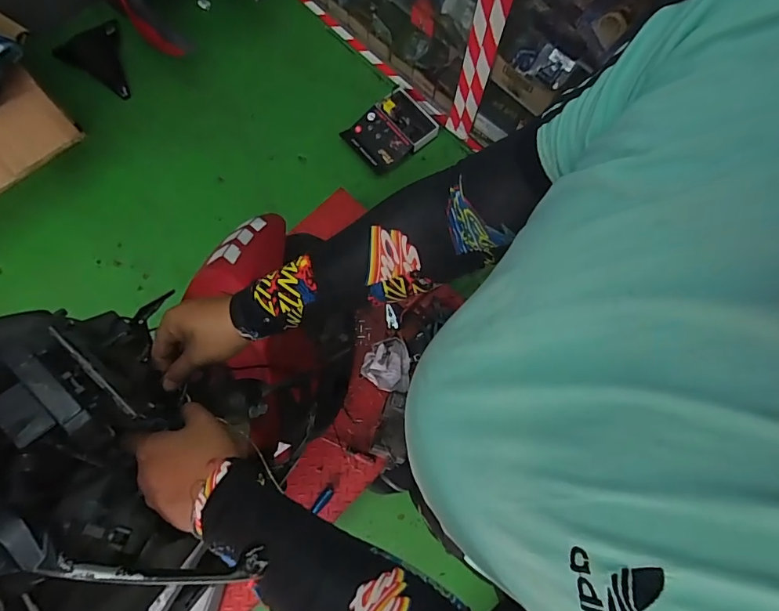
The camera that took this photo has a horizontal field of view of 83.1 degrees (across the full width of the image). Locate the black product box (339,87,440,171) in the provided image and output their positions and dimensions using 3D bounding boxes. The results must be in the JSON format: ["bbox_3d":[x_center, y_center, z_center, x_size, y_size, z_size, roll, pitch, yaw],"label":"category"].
[{"bbox_3d":[0.010,-0.637,1.600,0.297,0.055,0.241,-43,81,-11],"label":"black product box"}]

